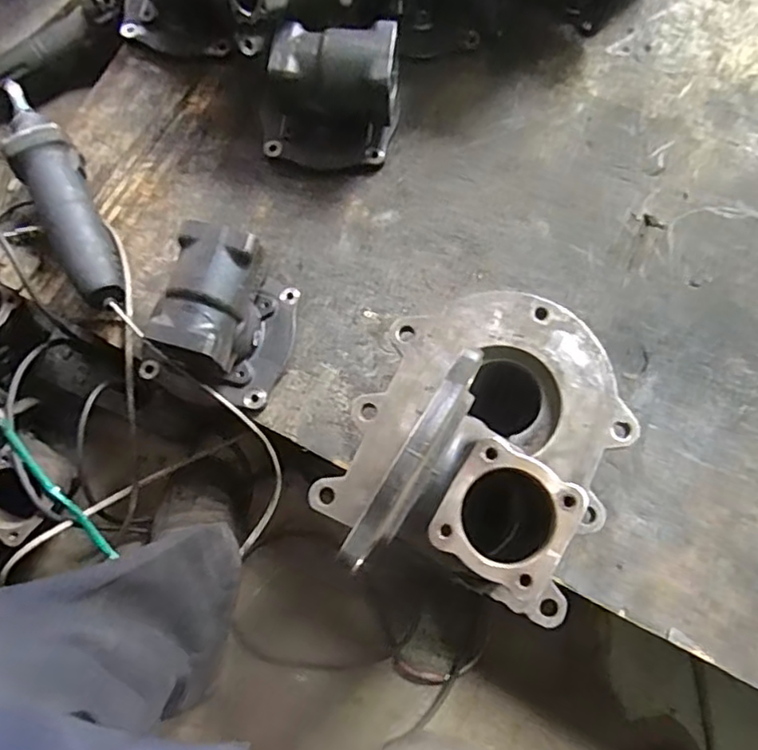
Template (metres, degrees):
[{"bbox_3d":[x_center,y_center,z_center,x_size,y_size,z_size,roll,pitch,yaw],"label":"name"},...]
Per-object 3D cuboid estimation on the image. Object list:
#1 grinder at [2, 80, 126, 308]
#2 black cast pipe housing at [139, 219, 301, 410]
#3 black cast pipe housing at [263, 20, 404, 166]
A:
[{"bbox_3d":[-0.343,-0.199,0.668,0.068,0.063,0.296,-31,78,-3],"label":"grinder"},{"bbox_3d":[-0.167,-0.055,0.611,0.151,0.109,0.152,-1,76,2],"label":"black cast pipe housing"},{"bbox_3d":[-0.057,-0.297,0.661,0.150,0.111,0.104,4,76,3],"label":"black cast pipe housing"}]

